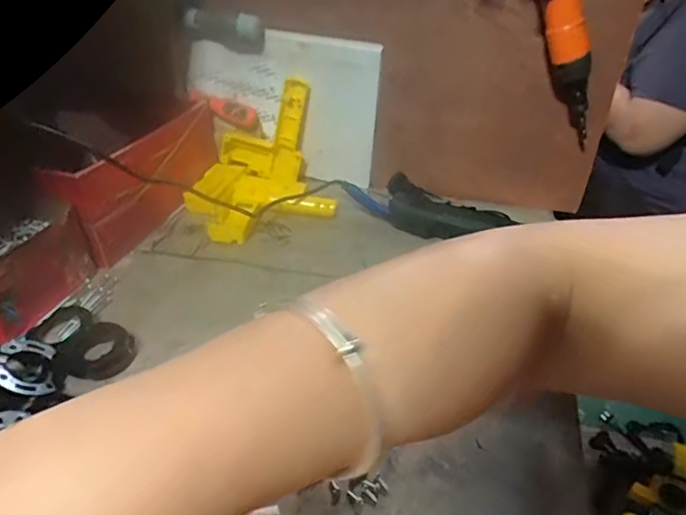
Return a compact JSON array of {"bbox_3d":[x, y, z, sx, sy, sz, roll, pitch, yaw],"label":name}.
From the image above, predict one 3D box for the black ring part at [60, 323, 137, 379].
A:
[{"bbox_3d":[-0.220,0.084,0.443,0.052,0.019,0.052,0,35,0],"label":"black ring part"}]

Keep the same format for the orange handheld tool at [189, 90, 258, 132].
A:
[{"bbox_3d":[-0.170,-0.216,0.702,0.107,0.036,0.018,26,40,9],"label":"orange handheld tool"}]

